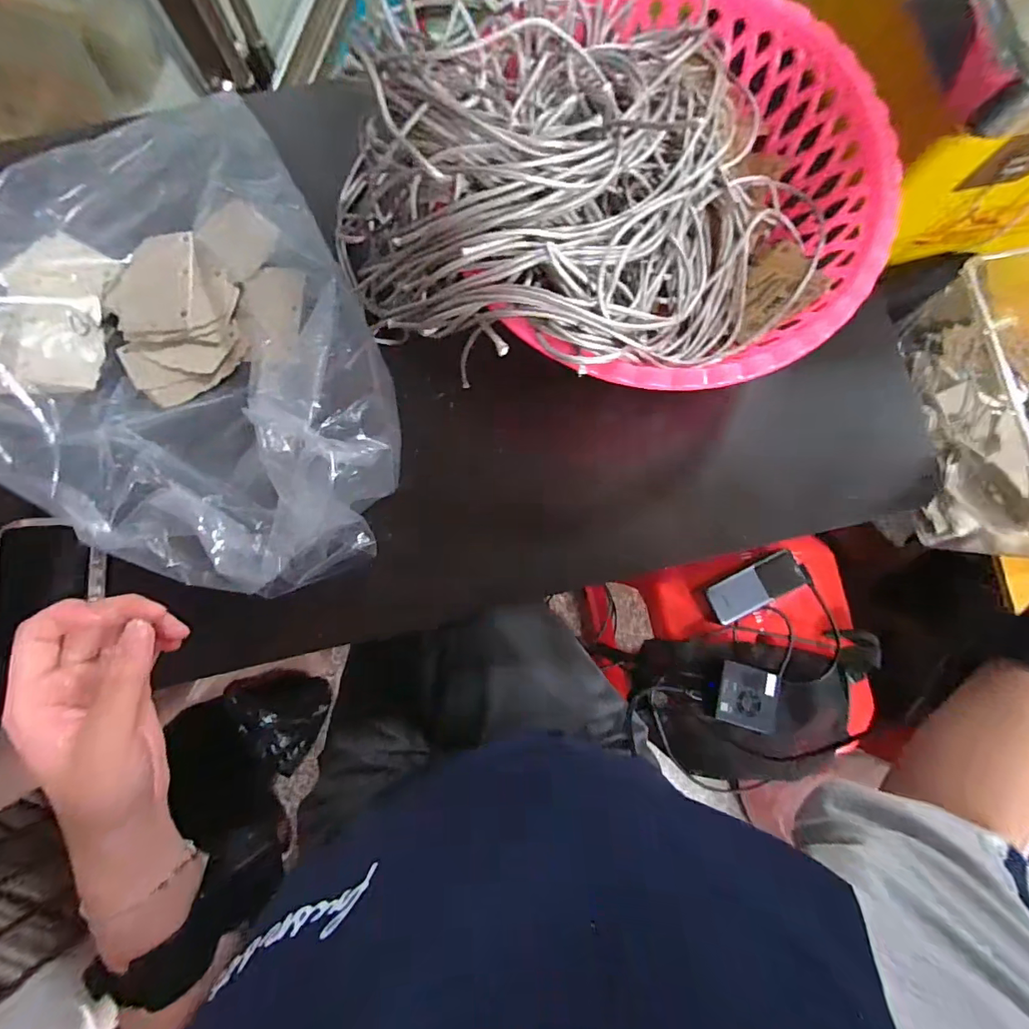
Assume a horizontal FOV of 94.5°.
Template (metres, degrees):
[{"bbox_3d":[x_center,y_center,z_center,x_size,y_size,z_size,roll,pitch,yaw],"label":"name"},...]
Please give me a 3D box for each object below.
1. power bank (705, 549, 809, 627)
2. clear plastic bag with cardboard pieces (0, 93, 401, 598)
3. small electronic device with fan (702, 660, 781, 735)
[{"bbox_3d":[0.319,0.093,0.621,0.128,0.016,0.051,-27,85,-4],"label":"power bank"},{"bbox_3d":[-0.281,-0.121,0.366,0.321,0.069,0.421,-26,85,-4],"label":"clear plastic bag with cardboard pieces"},{"bbox_3d":[0.293,0.228,0.622,0.080,0.066,0.068,16,83,0],"label":"small electronic device with fan"}]

